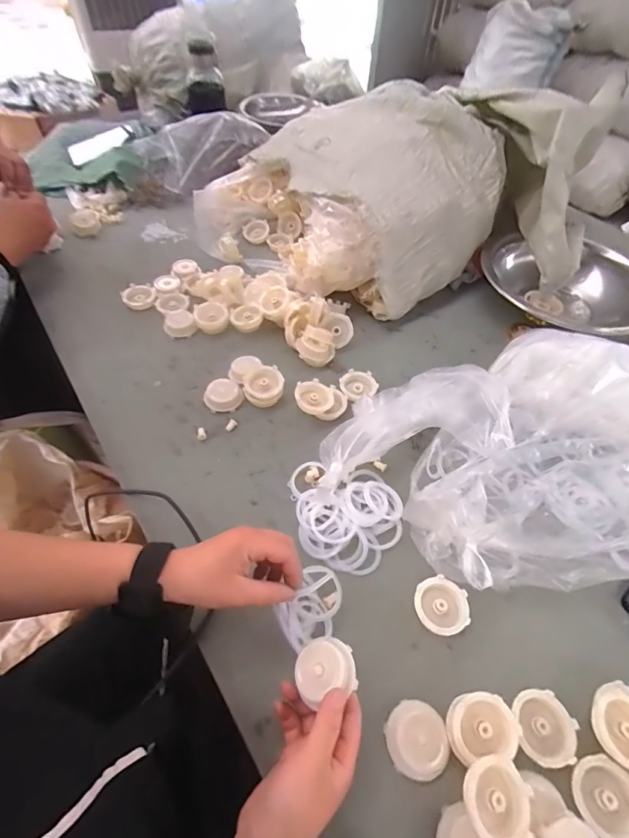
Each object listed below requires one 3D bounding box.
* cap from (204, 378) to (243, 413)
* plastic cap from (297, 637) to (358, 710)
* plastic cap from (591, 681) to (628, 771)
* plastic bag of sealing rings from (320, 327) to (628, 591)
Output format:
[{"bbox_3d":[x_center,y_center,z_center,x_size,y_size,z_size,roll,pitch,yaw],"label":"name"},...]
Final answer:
[{"bbox_3d":[-0.130,-0.037,0.571,0.052,0.022,0.047,-16,56,-14],"label":"cap"},{"bbox_3d":[0.009,0.210,0.344,0.048,0.015,0.041,-21,46,-3],"label":"plastic cap"},{"bbox_3d":[0.274,0.266,0.350,0.065,0.014,0.056,-37,63,-26],"label":"plastic cap"},{"bbox_3d":[0.249,0.042,0.461,0.430,0.093,0.316,-22,58,-19],"label":"plastic bag of sealing rings"}]

